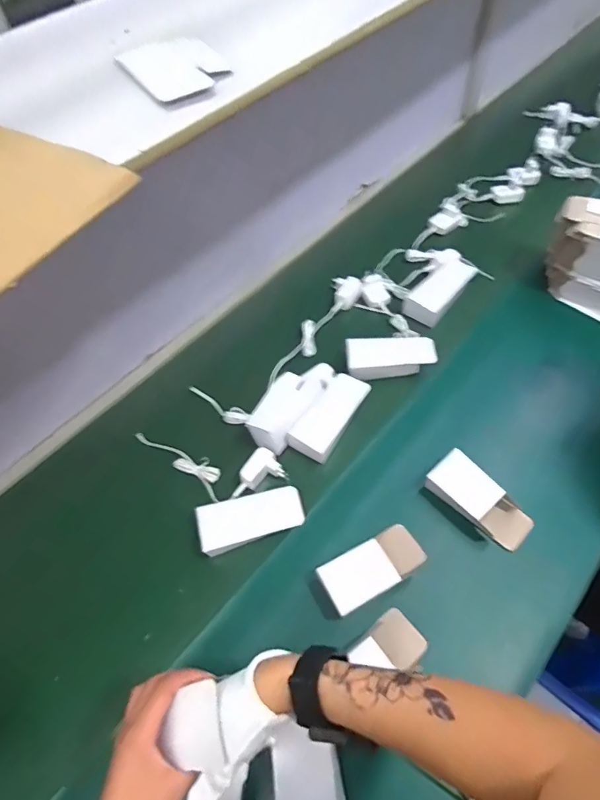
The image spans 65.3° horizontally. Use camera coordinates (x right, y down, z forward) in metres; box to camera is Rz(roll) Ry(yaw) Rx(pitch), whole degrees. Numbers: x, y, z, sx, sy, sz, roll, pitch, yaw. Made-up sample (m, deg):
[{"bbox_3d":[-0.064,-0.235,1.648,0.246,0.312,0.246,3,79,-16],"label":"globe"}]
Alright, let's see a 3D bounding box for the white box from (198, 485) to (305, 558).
[{"bbox_3d":[-0.069,0.171,0.671,0.145,0.035,0.065,-17,58,-8],"label":"white box"}]

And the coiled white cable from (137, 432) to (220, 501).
[{"bbox_3d":[-0.191,0.093,0.761,0.180,0.027,0.042,31,64,21],"label":"coiled white cable"}]

